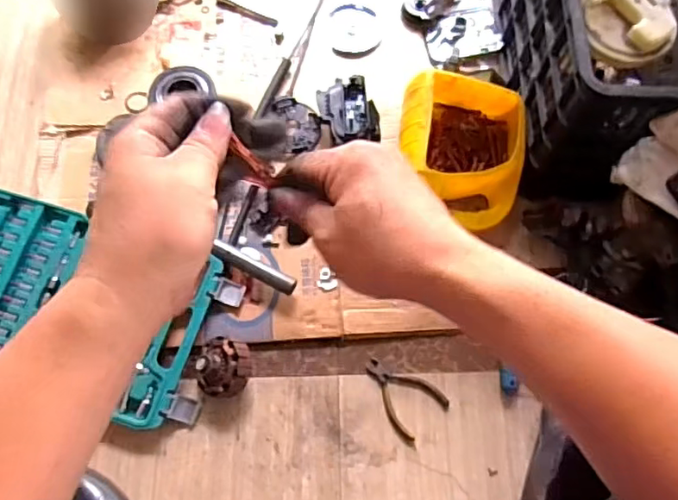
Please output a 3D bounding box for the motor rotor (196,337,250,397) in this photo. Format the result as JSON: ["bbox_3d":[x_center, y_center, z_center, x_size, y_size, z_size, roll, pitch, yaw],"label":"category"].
[{"bbox_3d":[-0.155,0.160,0.773,0.073,0.059,0.076,10,70,3],"label":"motor rotor"}]

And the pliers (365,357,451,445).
[{"bbox_3d":[0.085,0.200,0.793,0.080,0.007,0.117,-43,75,-15],"label":"pliers"}]

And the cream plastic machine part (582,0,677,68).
[{"bbox_3d":[0.359,-0.293,0.713,0.114,0.038,0.123,4,70,1],"label":"cream plastic machine part"}]

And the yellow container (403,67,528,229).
[{"bbox_3d":[0.182,-0.144,0.849,0.180,0.115,0.220,4,69,2],"label":"yellow container"}]

